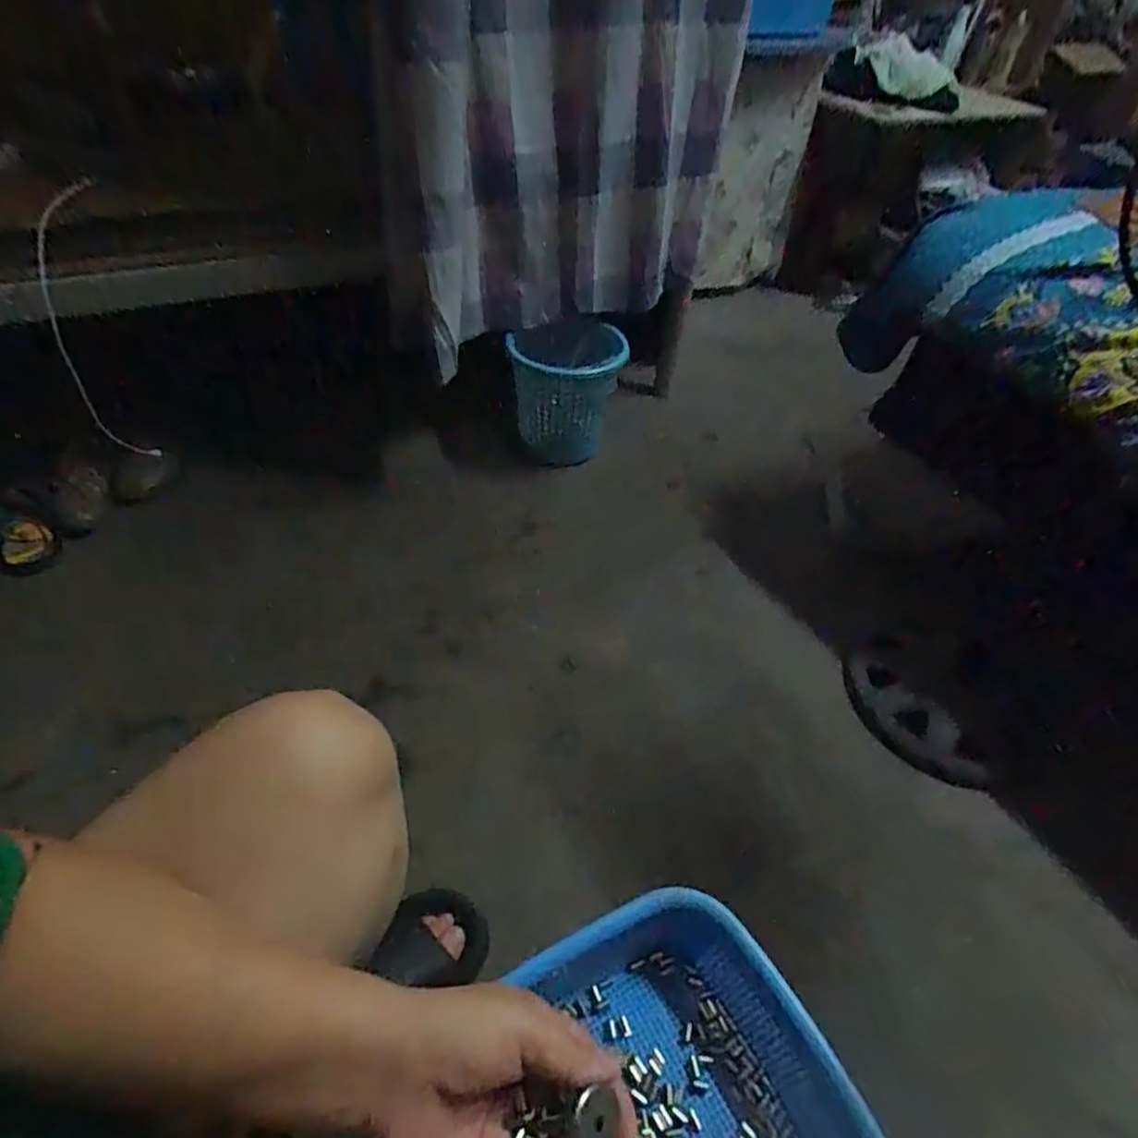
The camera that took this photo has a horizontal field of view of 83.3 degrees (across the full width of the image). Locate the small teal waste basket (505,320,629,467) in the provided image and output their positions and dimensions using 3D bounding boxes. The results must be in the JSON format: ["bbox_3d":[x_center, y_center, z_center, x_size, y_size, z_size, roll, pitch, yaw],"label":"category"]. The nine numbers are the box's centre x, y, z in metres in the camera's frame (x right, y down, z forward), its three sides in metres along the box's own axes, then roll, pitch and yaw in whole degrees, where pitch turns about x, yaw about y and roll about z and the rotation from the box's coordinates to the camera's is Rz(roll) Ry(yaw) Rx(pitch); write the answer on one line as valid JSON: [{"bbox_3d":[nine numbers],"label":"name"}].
[{"bbox_3d":[-0.011,-0.362,1.330,0.204,0.274,0.202,5,45,-1],"label":"small teal waste basket"}]

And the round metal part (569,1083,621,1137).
[{"bbox_3d":[0.014,0.264,0.305,0.023,0.011,0.023,9,68,-9],"label":"round metal part"}]

